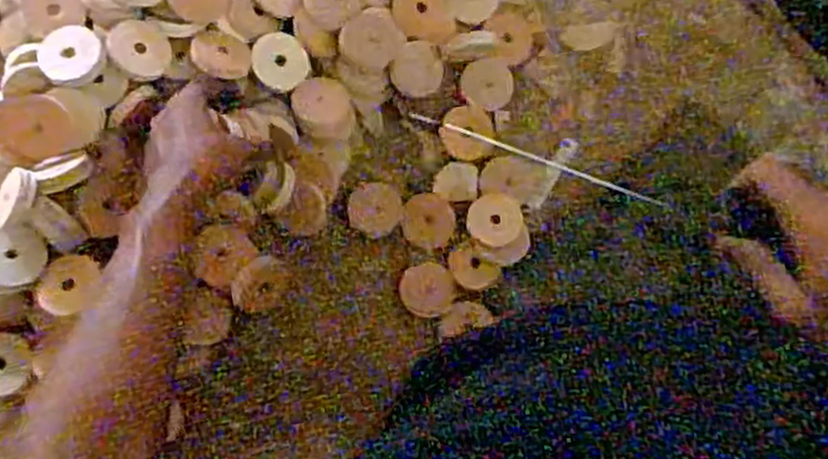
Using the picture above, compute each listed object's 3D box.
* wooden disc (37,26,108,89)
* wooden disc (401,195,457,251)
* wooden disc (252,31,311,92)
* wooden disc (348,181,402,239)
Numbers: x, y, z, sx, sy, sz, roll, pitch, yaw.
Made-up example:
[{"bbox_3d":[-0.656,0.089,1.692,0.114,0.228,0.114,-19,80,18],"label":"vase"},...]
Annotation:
[{"bbox_3d":[-0.282,-0.144,0.647,0.049,0.006,0.050,0,90,-12],"label":"wooden disc"},{"bbox_3d":[0.014,-0.008,0.752,0.048,0.009,0.052,1,84,-7],"label":"wooden disc"},{"bbox_3d":[-0.120,-0.152,0.713,0.049,0.013,0.051,1,84,-7],"label":"wooden disc"},{"bbox_3d":[-0.037,-0.018,0.744,0.049,0.010,0.050,1,84,-7],"label":"wooden disc"}]

